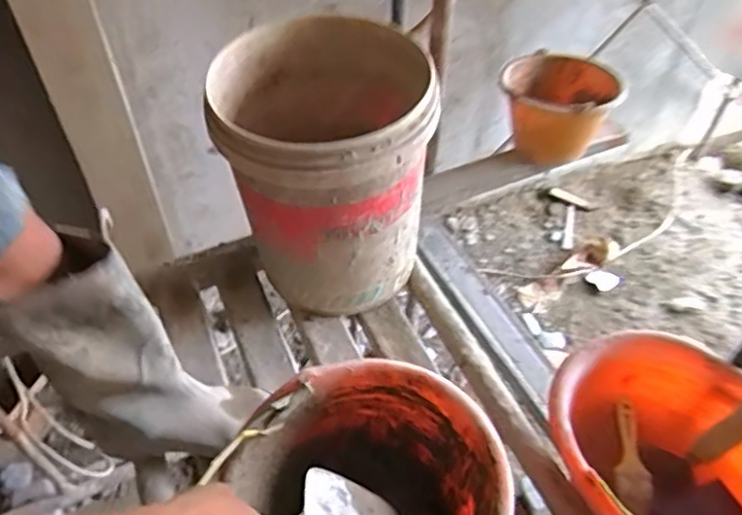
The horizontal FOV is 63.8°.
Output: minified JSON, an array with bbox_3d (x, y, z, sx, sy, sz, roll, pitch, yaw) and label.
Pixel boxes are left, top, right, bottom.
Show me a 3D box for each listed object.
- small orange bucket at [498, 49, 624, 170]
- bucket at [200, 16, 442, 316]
[{"bbox_3d":[0.397,-0.322,1.288,0.239,0.157,0.203,24,52,20],"label":"small orange bucket"},{"bbox_3d":[-0.066,-0.125,0.906,0.282,0.360,0.299,-3,48,-3],"label":"bucket"}]

